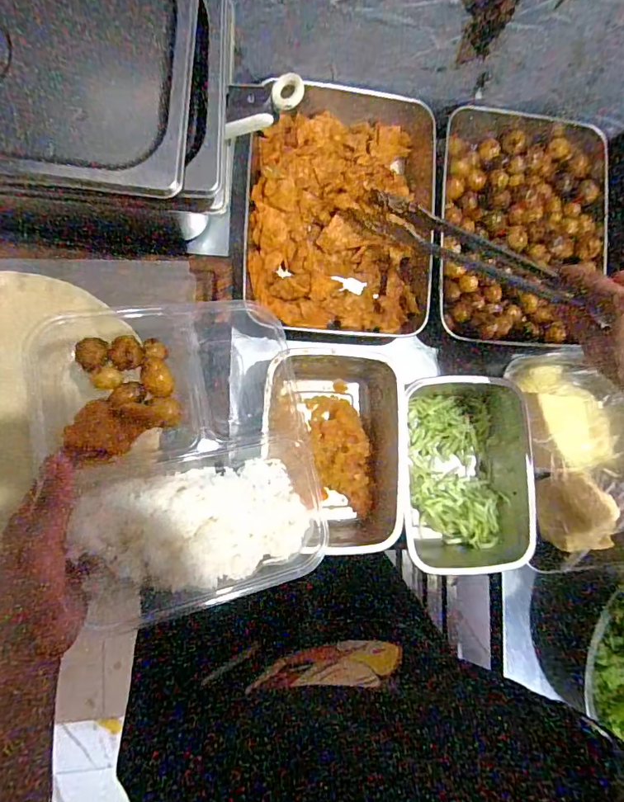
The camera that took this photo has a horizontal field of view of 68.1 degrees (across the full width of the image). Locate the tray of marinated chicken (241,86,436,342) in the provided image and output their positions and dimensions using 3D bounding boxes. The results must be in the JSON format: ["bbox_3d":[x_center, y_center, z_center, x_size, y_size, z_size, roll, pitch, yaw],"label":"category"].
[{"bbox_3d":[0.031,-0.198,0.487,0.191,0.047,0.244,4,86,-9],"label":"tray of marinated chicken"}]

